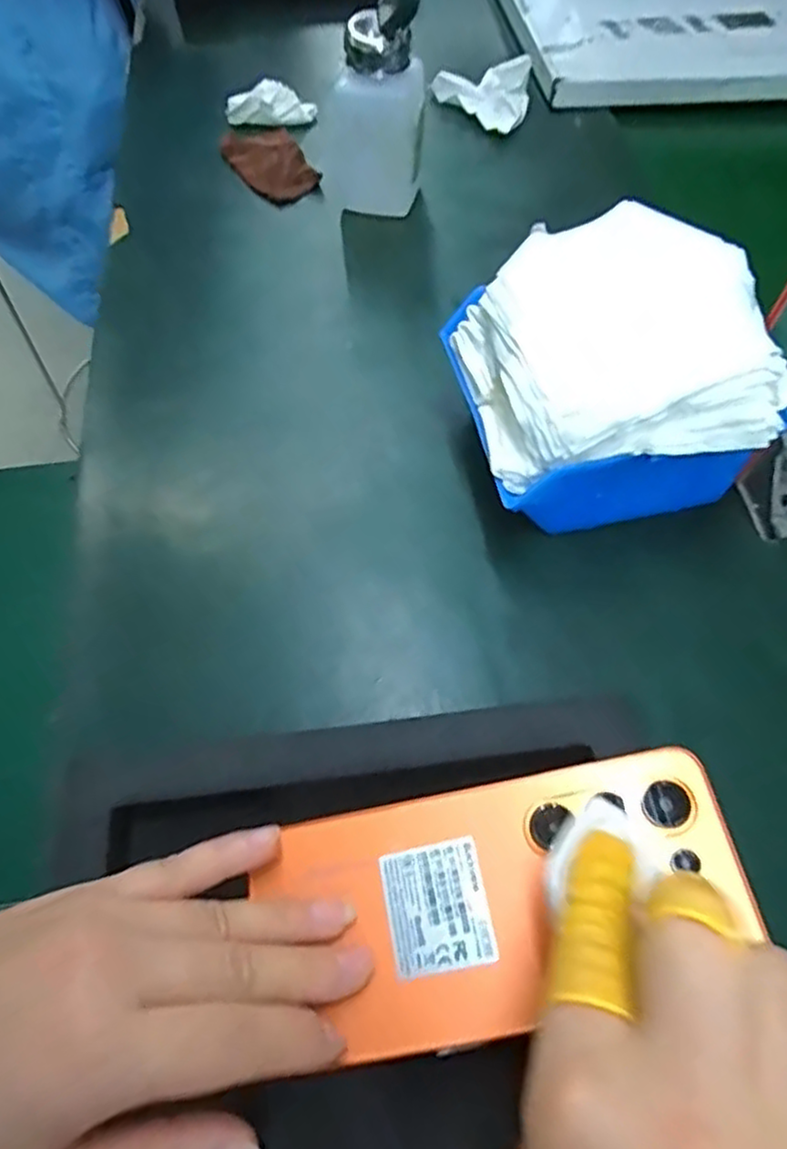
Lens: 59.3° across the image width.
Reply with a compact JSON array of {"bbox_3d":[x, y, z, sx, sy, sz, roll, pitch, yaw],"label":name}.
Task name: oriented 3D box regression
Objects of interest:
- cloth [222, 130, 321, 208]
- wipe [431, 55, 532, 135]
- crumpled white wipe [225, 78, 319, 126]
[{"bbox_3d":[-0.092,-0.305,0.510,0.054,0.007,0.098,-24,64,-15],"label":"cloth"},{"bbox_3d":[0.068,-0.375,0.542,0.074,0.022,0.067,7,61,2],"label":"wipe"},{"bbox_3d":[-0.095,-0.362,0.530,0.066,0.023,0.018,-3,61,-4],"label":"crumpled white wipe"}]

